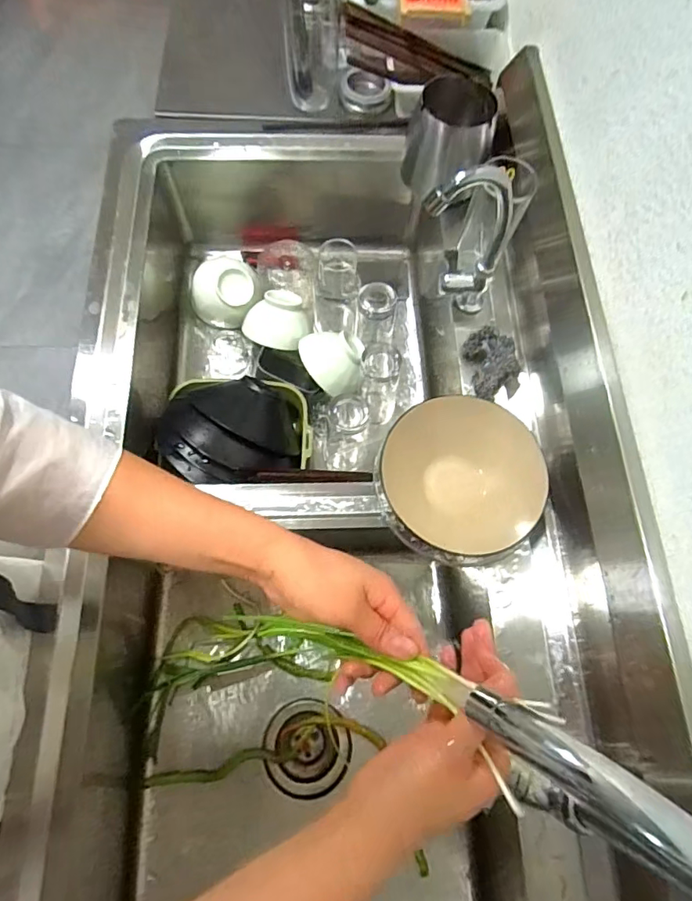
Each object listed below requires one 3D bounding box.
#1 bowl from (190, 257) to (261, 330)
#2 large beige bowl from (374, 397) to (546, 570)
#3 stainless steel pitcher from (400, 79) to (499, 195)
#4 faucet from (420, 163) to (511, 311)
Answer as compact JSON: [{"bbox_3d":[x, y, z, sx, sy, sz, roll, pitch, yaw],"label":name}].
[{"bbox_3d":[-0.196,-0.248,0.818,0.117,0.074,0.095,-12,71,-7],"label":"bowl"},{"bbox_3d":[0.121,0.033,0.551,0.157,0.079,0.166,1,70,-2],"label":"large beige bowl"},{"bbox_3d":[0.136,-0.419,0.694,0.108,0.112,0.099,12,70,2],"label":"stainless steel pitcher"},{"bbox_3d":[0.140,-0.240,0.587,0.113,0.200,0.052,5,70,0],"label":"faucet"}]

